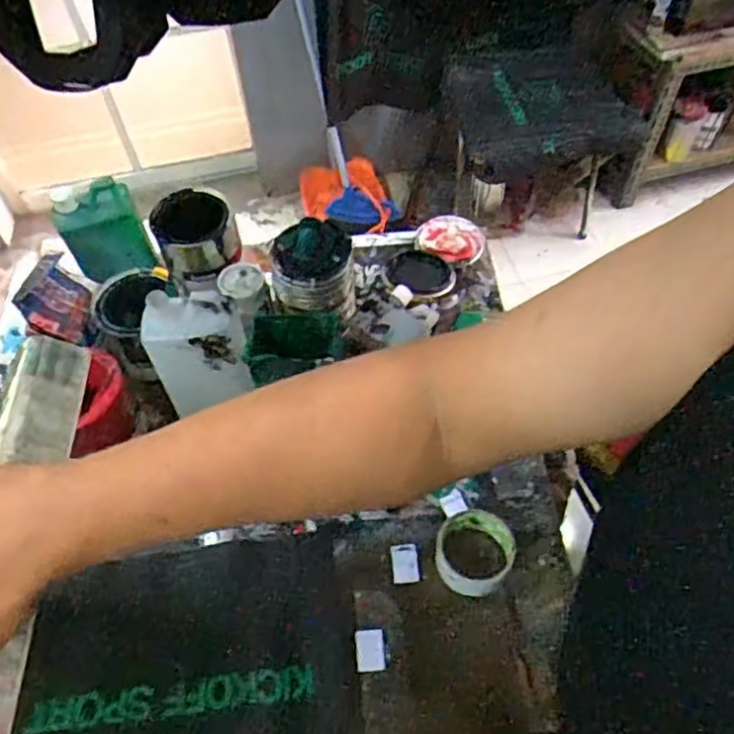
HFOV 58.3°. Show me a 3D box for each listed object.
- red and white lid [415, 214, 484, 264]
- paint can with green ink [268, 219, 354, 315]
[{"bbox_3d":[0.136,-0.203,1.036,0.099,0.020,0.097,-1,56,2],"label":"red and white lid"},{"bbox_3d":[-0.071,-0.131,0.842,0.105,0.083,0.089,2,56,4],"label":"paint can with green ink"}]

